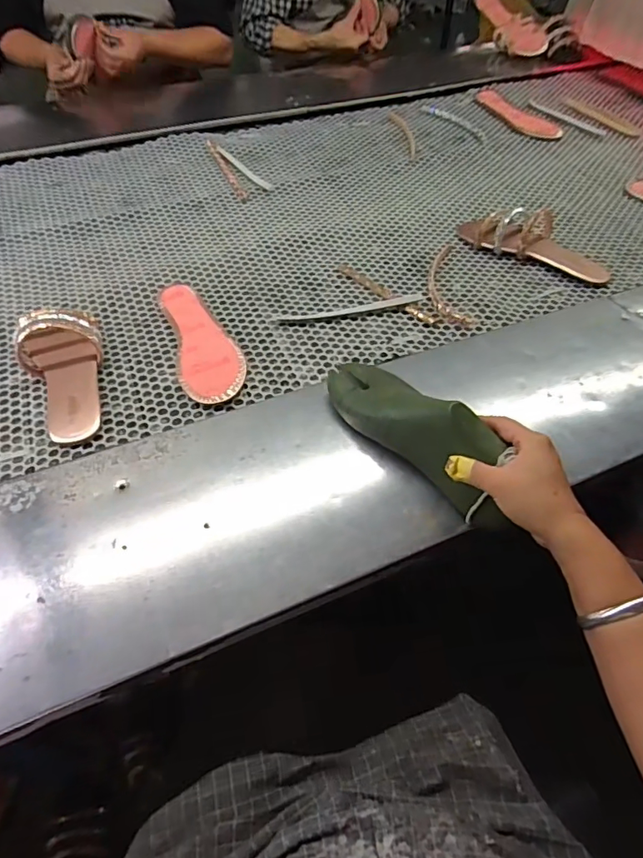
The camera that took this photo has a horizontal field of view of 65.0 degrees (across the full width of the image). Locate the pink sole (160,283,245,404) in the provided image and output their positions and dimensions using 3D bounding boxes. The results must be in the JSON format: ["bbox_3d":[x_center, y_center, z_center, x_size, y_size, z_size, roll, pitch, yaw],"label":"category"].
[{"bbox_3d":[-0.168,-0.132,0.711,0.083,0.025,0.253,-15,54,-12],"label":"pink sole"}]

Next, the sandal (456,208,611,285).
[{"bbox_3d":[0.363,-0.330,0.849,0.254,0.061,0.112,25,56,18],"label":"sandal"}]

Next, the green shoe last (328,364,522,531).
[{"bbox_3d":[0.097,-0.005,0.530,0.068,0.092,0.242,-32,50,-23],"label":"green shoe last"}]

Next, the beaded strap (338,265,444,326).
[{"bbox_3d":[0.100,-0.211,0.783,0.021,0.004,0.196,-38,61,-26],"label":"beaded strap"}]

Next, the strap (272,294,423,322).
[{"bbox_3d":[0.044,-0.177,0.748,0.225,0.007,0.022,-14,53,-11],"label":"strap"}]

